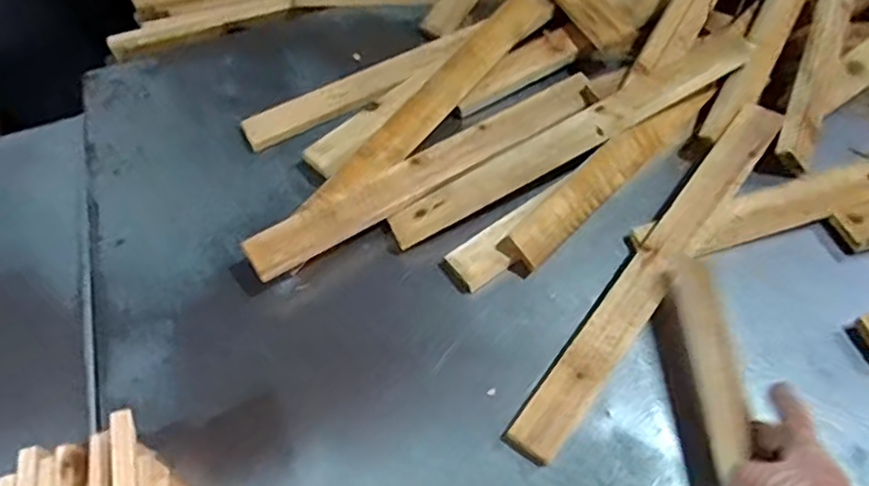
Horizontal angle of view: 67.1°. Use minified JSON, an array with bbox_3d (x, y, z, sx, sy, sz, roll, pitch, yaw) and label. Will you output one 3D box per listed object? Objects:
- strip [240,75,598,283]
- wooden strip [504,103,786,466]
[{"bbox_3d":[-0.001,-0.096,0.812,0.498,0.029,0.058,-30,58,-17],"label":"strip"},{"bbox_3d":[0.246,0.022,0.722,0.050,0.014,0.518,38,71,8],"label":"wooden strip"}]

